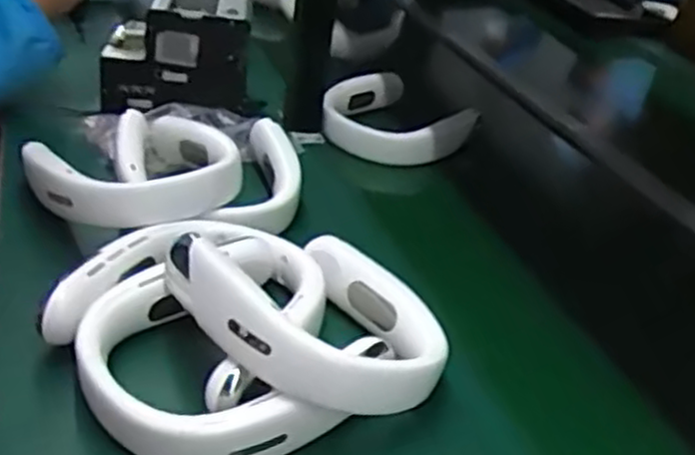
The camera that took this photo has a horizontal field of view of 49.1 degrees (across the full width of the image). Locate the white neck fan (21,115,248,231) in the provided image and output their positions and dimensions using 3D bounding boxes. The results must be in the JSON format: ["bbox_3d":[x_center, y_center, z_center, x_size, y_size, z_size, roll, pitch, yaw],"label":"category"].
[{"bbox_3d":[-0.196,-0.054,0.741,0.169,0.057,0.181,30,40,34],"label":"white neck fan"}]

